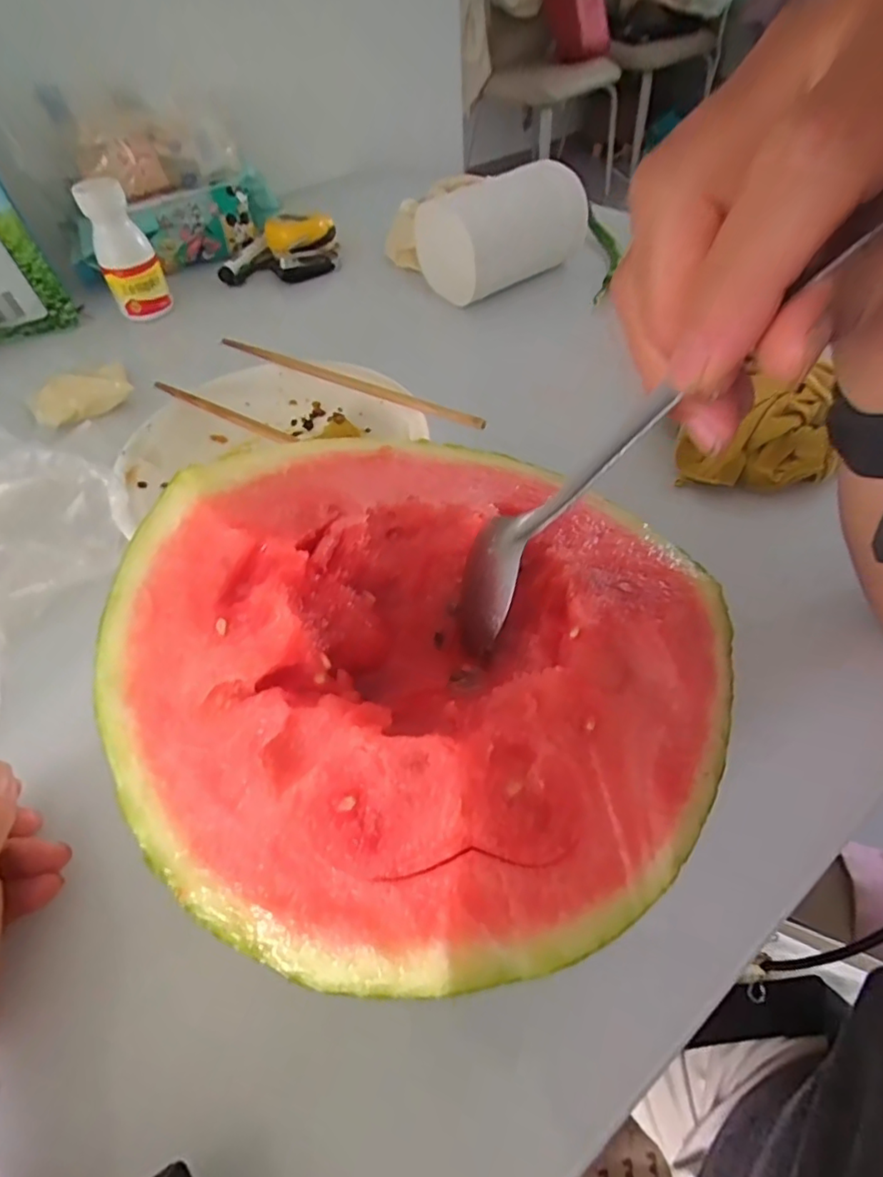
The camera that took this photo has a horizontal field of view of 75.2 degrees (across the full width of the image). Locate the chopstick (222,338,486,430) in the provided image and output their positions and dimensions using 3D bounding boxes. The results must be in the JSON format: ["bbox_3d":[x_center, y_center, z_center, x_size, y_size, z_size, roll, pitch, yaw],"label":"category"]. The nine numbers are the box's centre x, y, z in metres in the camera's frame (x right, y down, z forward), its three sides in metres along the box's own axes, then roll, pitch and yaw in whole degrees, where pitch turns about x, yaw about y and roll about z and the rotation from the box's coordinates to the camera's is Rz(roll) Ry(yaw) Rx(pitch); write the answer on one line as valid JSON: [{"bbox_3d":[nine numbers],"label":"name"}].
[{"bbox_3d":[-0.073,-0.155,0.420,0.243,0.013,0.010,26,58,21],"label":"chopstick"}]

